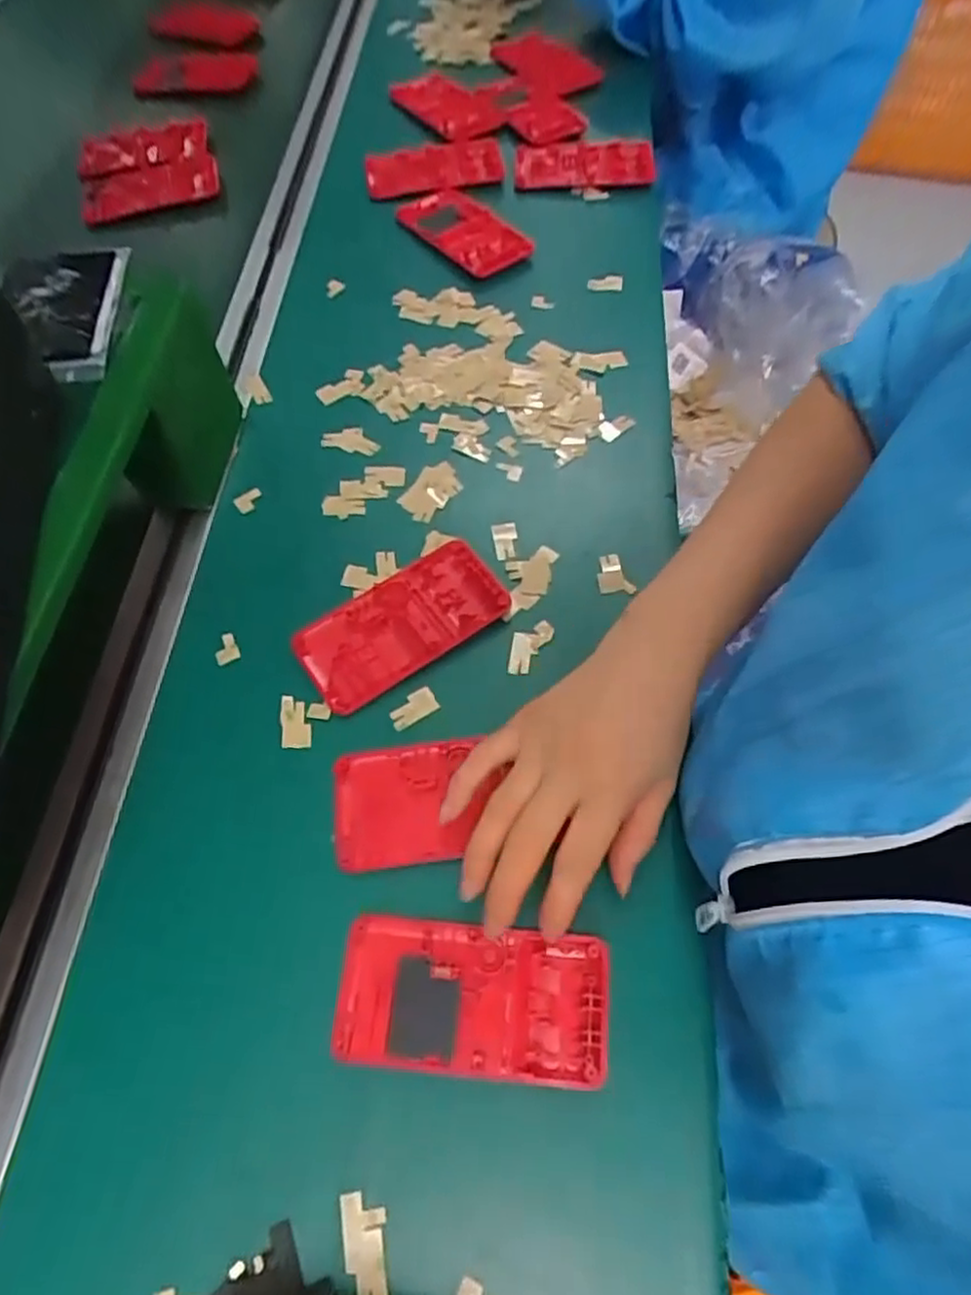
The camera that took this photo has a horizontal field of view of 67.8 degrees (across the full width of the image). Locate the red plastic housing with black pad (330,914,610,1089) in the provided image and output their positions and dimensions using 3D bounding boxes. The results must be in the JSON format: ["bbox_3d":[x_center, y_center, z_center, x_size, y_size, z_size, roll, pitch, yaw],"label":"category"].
[{"bbox_3d":[-0.006,0.160,0.331,0.121,0.011,0.062,5,62,2],"label":"red plastic housing with black pad"}]

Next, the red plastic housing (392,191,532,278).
[{"bbox_3d":[-0.021,-0.361,0.621,0.056,0.011,0.124,-37,66,-17],"label":"red plastic housing"}]

